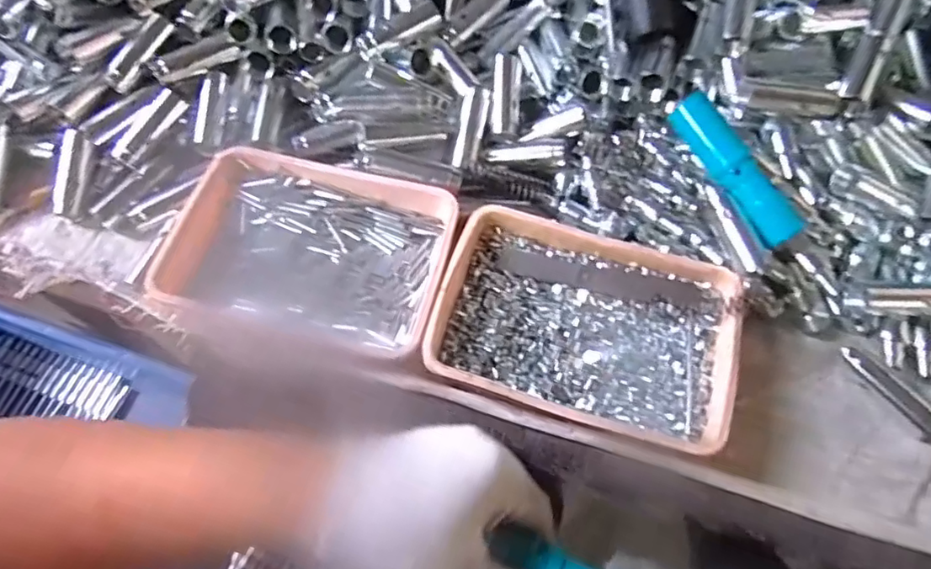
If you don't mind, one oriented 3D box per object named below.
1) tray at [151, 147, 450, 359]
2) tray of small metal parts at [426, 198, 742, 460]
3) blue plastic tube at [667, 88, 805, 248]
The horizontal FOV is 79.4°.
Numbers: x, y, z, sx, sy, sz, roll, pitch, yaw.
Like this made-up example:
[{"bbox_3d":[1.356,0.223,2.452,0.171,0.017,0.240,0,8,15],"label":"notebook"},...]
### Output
[{"bbox_3d":[-0.117,-0.036,0.419,0.207,0.038,0.140,13,65,6],"label":"tray"},{"bbox_3d":[0.083,0.028,0.396,0.201,0.034,0.140,16,66,7],"label":"tray of small metal parts"},{"bbox_3d":[0.195,-0.081,0.407,0.040,0.037,0.122,-35,73,-12],"label":"blue plastic tube"}]

